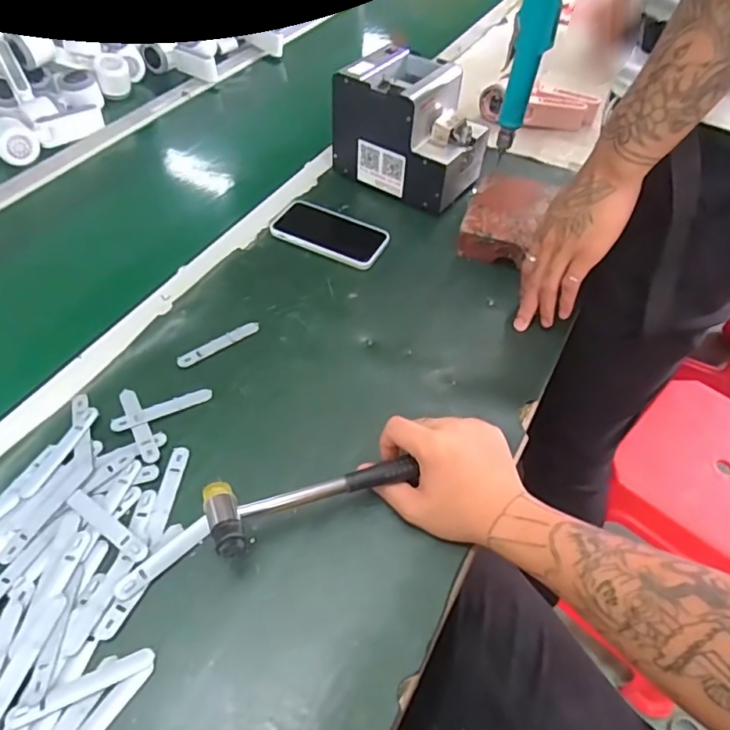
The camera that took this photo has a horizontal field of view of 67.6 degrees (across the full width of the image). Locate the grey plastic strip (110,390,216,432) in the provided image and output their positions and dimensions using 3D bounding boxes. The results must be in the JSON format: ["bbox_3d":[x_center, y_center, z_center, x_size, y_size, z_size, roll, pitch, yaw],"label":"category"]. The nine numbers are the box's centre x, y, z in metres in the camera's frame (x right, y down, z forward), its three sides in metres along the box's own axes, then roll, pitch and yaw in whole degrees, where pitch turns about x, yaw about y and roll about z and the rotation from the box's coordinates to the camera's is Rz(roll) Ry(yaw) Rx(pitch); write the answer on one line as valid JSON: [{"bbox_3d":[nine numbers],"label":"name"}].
[{"bbox_3d":[-0.196,0.043,0.531,0.094,0.004,0.016,-21,58,-24],"label":"grey plastic strip"}]

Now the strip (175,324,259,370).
[{"bbox_3d":[-0.157,-0.023,0.588,0.094,0.005,0.016,-32,59,-25],"label":"strip"}]

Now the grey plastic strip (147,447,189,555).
[{"bbox_3d":[-0.172,0.115,0.474,0.014,0.004,0.096,4,51,1],"label":"grey plastic strip"}]

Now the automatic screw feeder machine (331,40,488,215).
[{"bbox_3d":[0.067,-0.322,0.747,0.178,0.148,0.136,30,56,21],"label":"automatic screw feeder machine"}]

